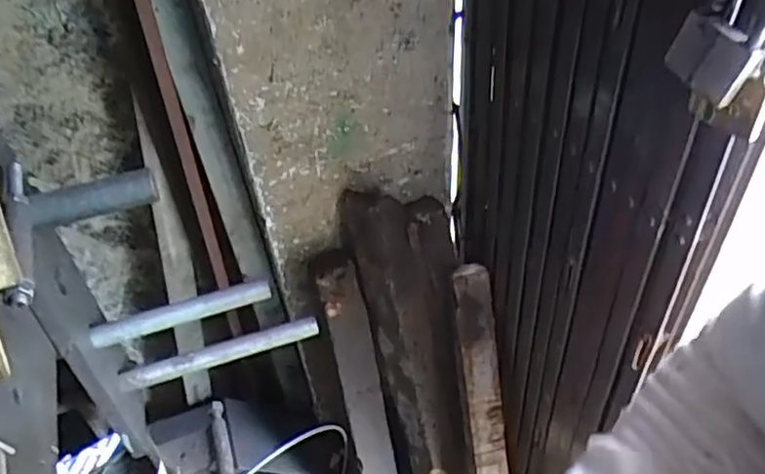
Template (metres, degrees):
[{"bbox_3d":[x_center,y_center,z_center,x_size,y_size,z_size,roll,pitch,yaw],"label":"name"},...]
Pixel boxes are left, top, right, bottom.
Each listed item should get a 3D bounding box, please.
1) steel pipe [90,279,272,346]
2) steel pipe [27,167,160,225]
[{"bbox_3d":[-0.239,0.089,0.778,0.209,0.028,0.026,-15,46,-10],"label":"steel pipe"},{"bbox_3d":[-0.278,-0.039,0.628,0.113,0.027,0.032,-20,47,-15],"label":"steel pipe"}]

